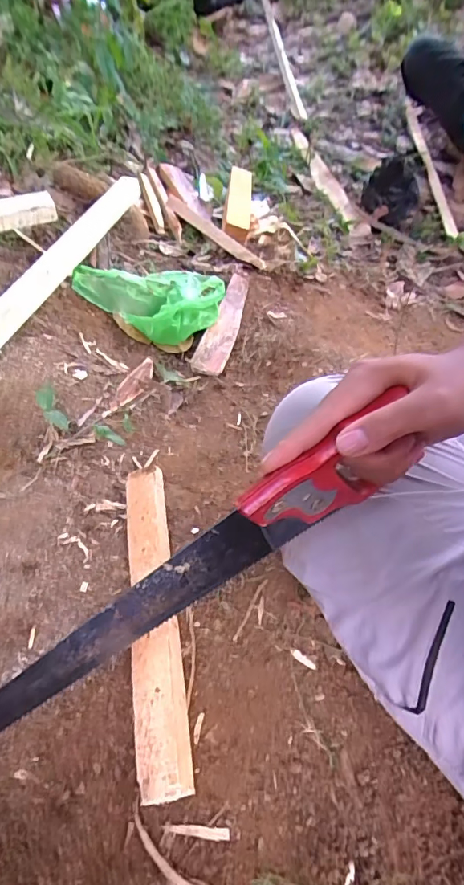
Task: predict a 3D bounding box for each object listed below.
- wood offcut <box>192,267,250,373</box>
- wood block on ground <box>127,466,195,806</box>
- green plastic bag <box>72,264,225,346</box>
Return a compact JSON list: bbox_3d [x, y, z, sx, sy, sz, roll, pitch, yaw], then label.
[{"bbox_3d":[-0.003,-0.247,0.887,0.054,0.024,0.325,28,52,-12],"label":"wood offcut"},{"bbox_3d":[-0.078,0.159,0.453,0.045,0.026,0.305,-9,60,-3],"label":"wood block on ground"},{"bbox_3d":[-0.140,-0.262,0.809,0.224,0.080,0.149,24,64,15],"label":"green plastic bag"}]

